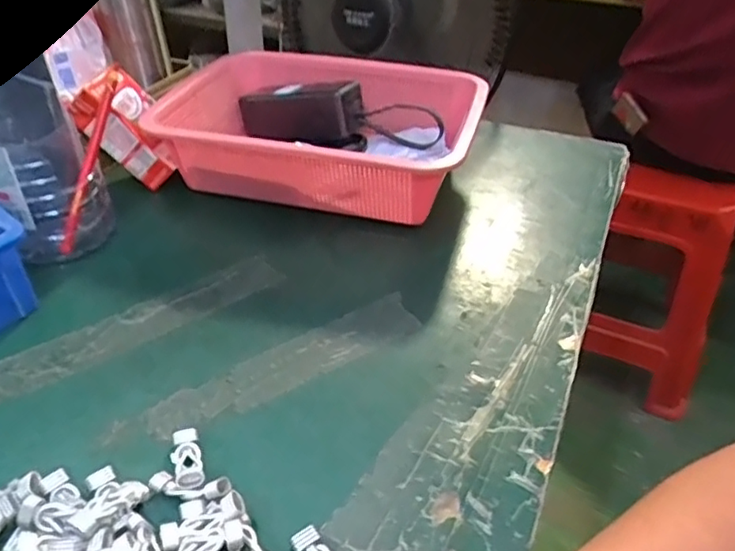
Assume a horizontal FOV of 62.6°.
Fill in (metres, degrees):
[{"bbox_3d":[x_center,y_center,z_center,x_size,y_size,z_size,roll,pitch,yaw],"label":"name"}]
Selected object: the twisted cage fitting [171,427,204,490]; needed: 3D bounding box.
[{"bbox_3d":[-0.105,0.107,0.350,0.016,0.010,0.046,-13,27,-17],"label":"twisted cage fitting"}]

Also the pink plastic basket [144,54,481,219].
[{"bbox_3d":[-0.038,-0.145,0.617,0.294,0.098,0.218,11,39,13],"label":"pink plastic basket"}]

